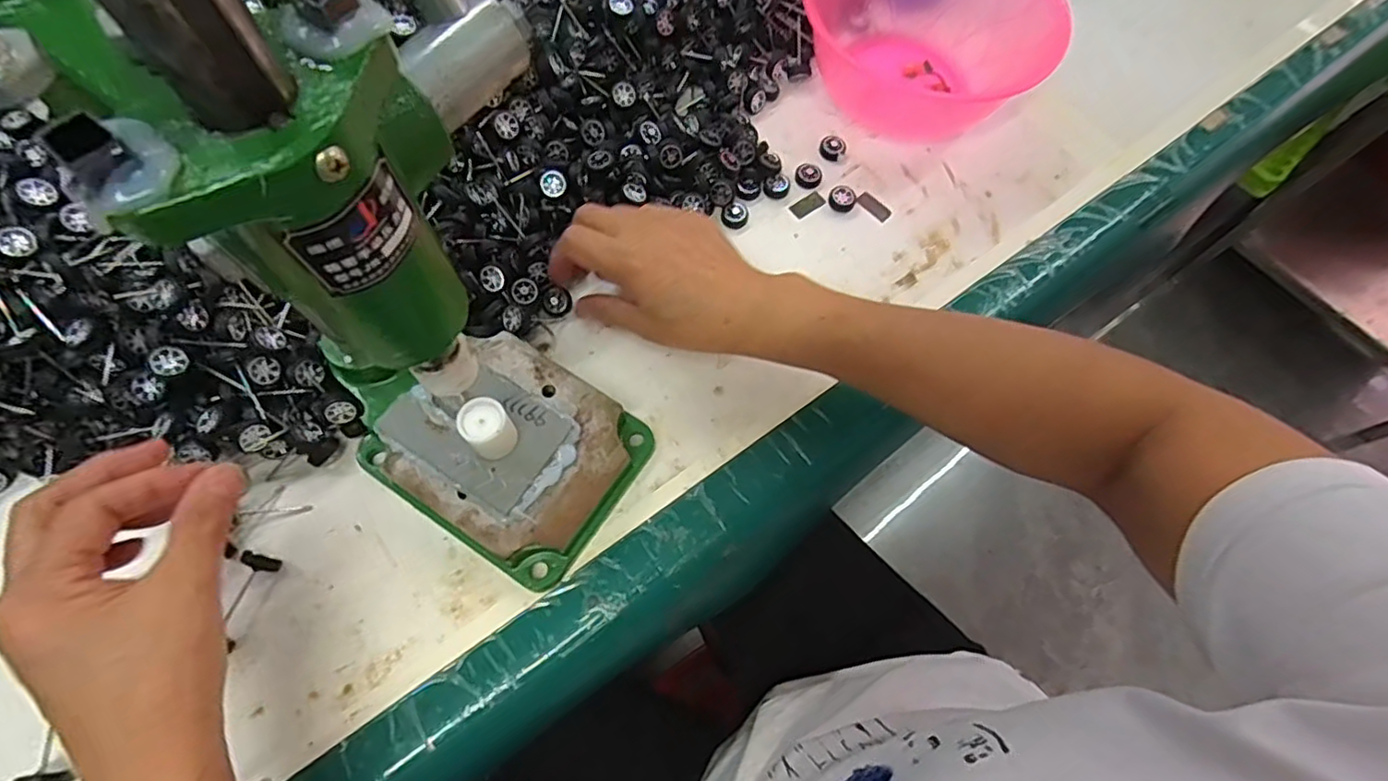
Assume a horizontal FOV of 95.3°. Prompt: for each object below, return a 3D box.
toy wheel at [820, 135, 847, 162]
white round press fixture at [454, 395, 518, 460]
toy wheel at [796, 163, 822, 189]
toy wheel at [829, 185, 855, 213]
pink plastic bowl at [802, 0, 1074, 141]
[{"bbox_3d":[0.110,-0.193,0.499,0.019,0.008,0.021,43,72,14],"label":"toy wheel"},{"bbox_3d":[-0.112,0.021,0.344,0.024,0.033,0.023,1,67,-3],"label":"white round press fixture"},{"bbox_3d":[0.088,-0.165,0.487,0.020,0.007,0.021,1,67,-3],"label":"toy wheel"},{"bbox_3d":[0.112,-0.145,0.480,0.020,0.007,0.021,1,67,-3],"label":"toy wheel"},{"bbox_3d":[0.183,-0.301,0.515,0.193,0.074,0.186,1,67,-3],"label":"pink plastic bowl"}]

